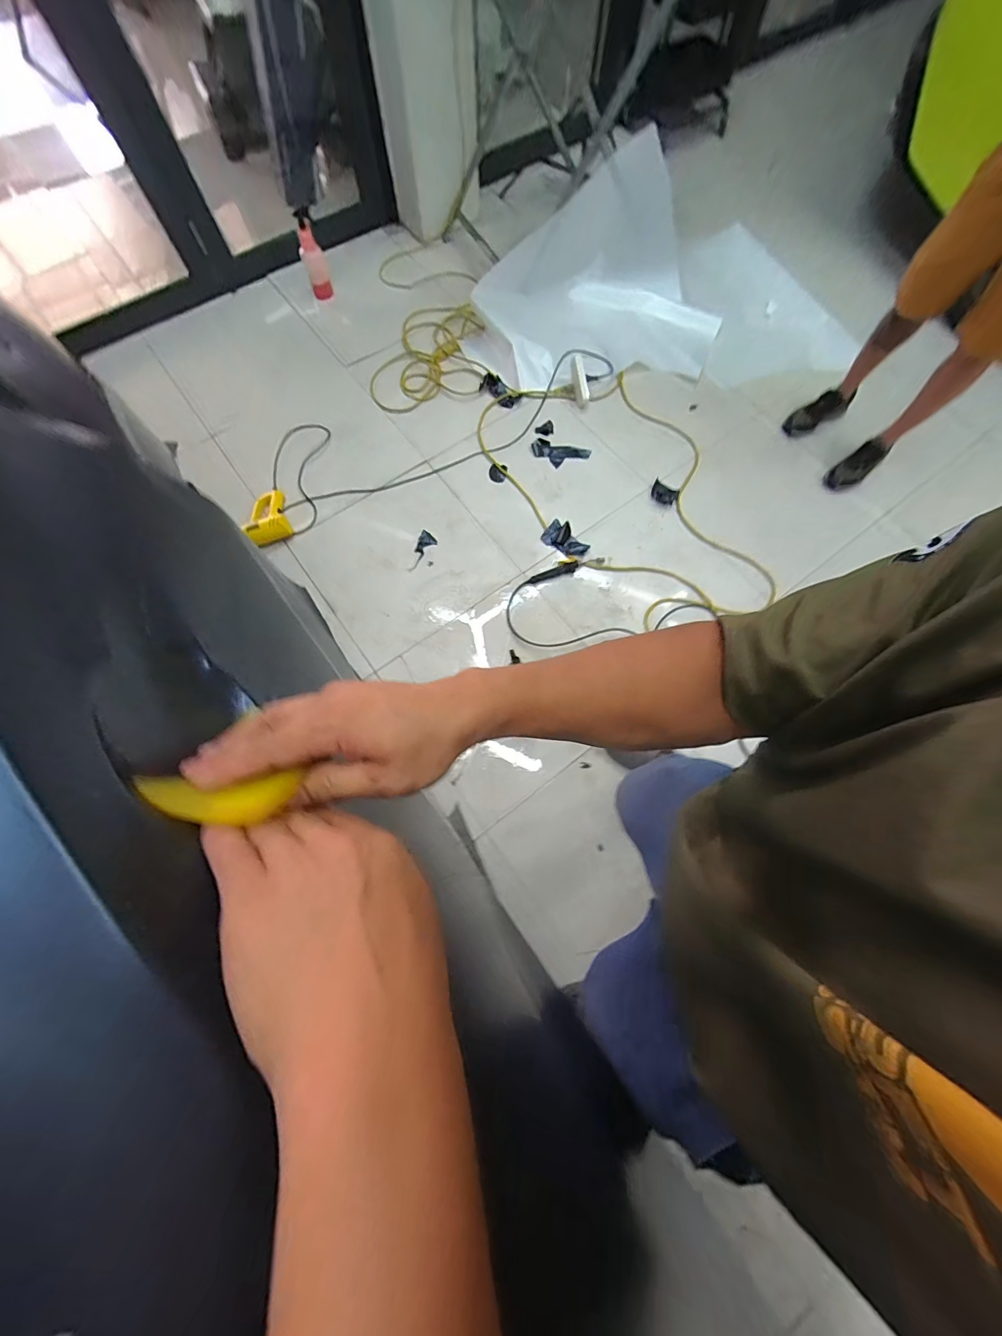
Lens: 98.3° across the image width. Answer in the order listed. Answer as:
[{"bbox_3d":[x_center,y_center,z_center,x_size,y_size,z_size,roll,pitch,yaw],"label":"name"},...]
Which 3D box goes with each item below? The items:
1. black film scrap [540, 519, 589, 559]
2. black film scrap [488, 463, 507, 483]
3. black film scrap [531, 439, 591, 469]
[{"bbox_3d":[0.231,-0.455,1.525,0.161,0.023,0.109,35,77,10],"label":"black film scrap"},{"bbox_3d":[-0.014,-0.729,1.624,0.067,0.016,0.090,10,74,4],"label":"black film scrap"},{"bbox_3d":[0.223,-0.814,1.653,0.220,0.019,0.114,13,74,4],"label":"black film scrap"}]

